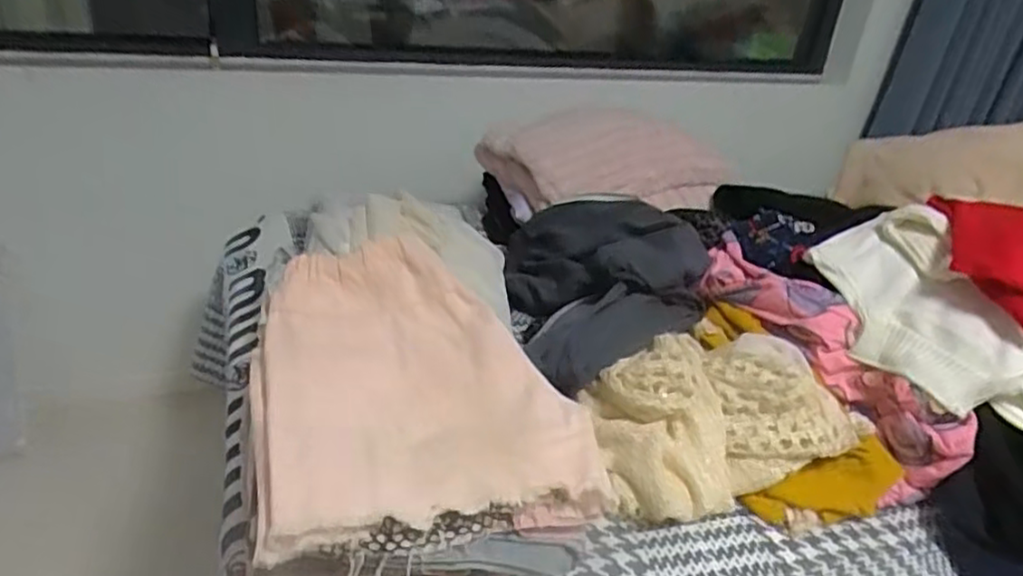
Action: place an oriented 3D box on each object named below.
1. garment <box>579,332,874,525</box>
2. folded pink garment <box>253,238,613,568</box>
[{"bbox_3d":[0.220,0.139,0.743,0.284,0.118,0.152,-6,32,-22],"label":"garment"},{"bbox_3d":[-0.091,0.069,0.621,0.262,0.077,0.324,-5,31,-19],"label":"folded pink garment"}]

